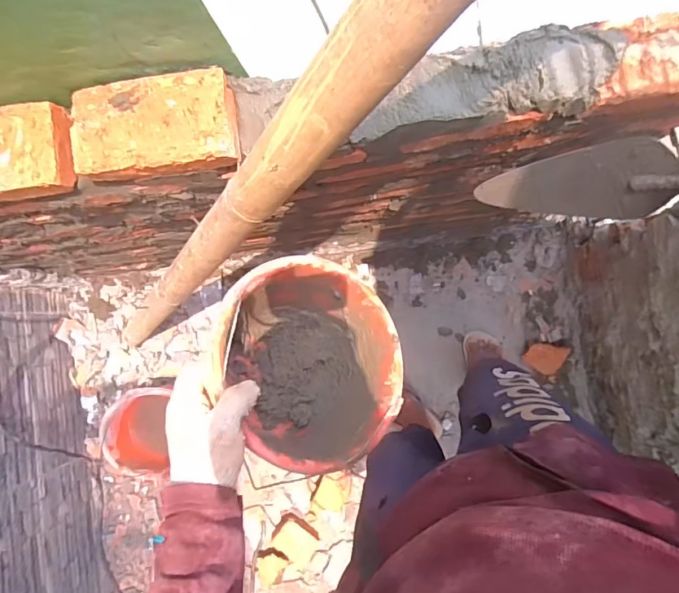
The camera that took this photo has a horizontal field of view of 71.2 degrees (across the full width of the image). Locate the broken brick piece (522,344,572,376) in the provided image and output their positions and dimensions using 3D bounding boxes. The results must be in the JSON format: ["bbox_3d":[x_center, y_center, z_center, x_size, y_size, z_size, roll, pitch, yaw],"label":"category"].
[{"bbox_3d":[0.518,0.149,1.198,0.085,0.042,0.086,32,93,7],"label":"broken brick piece"}]

